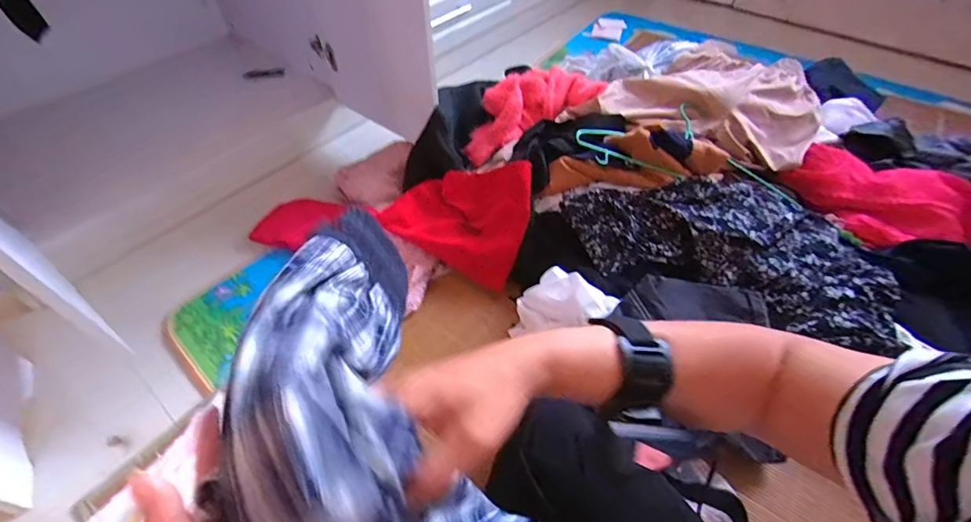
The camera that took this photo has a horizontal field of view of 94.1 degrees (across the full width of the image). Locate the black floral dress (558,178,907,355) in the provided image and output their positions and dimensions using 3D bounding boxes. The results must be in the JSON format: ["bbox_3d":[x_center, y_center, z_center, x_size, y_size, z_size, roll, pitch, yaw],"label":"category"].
[{"bbox_3d":[0.409,-0.042,0.770,0.535,0.086,0.256,17,53,14],"label":"black floral dress"}]

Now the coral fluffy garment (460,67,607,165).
[{"bbox_3d":[0.085,-0.349,1.013,0.327,0.105,0.166,-33,56,-5],"label":"coral fluffy garment"}]

